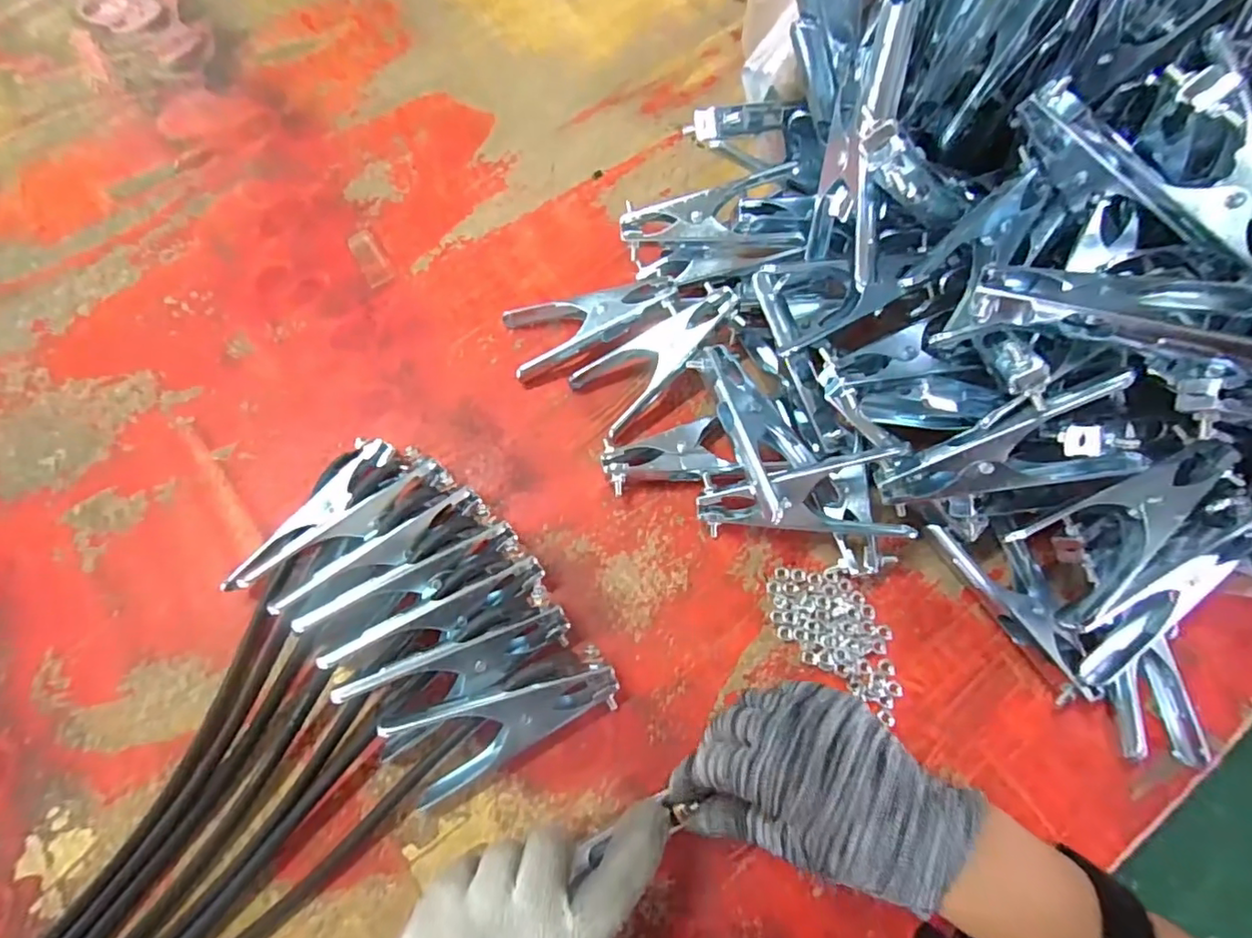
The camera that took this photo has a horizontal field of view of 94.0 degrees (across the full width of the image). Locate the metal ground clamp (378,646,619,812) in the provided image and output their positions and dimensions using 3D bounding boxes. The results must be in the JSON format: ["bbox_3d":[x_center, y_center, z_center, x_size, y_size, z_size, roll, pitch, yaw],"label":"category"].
[{"bbox_3d":[-0.071,0.152,0.357,0.134,0.035,0.051,-23,71,-7],"label":"metal ground clamp"}]

